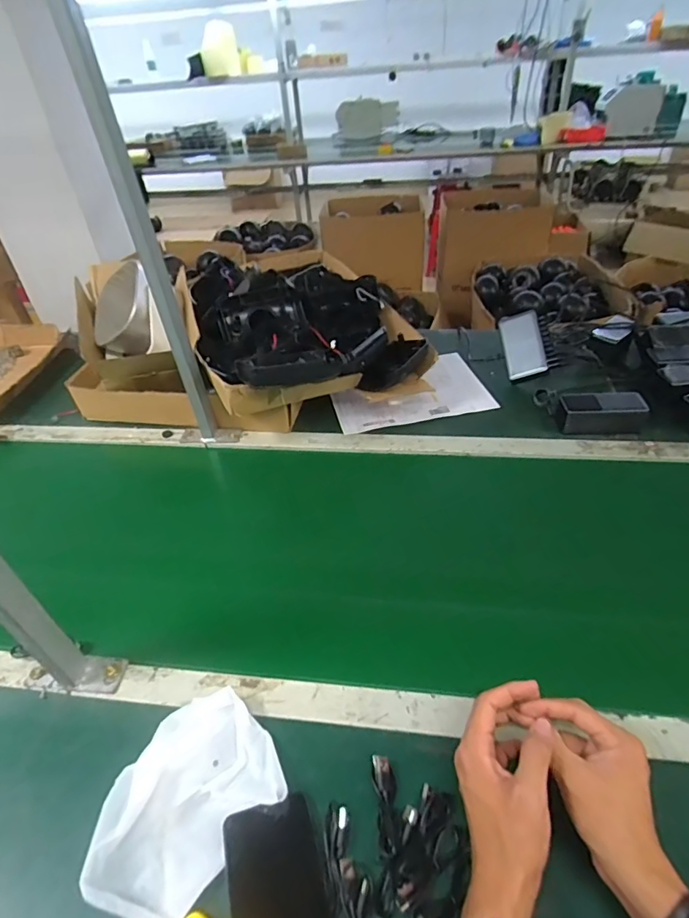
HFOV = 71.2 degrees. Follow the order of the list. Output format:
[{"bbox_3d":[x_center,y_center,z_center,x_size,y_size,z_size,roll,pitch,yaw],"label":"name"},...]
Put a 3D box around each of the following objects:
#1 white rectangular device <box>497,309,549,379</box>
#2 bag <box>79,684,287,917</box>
[{"bbox_3d":[0.330,-0.214,0.893,0.012,0.075,0.135,9,67,-39],"label":"white rectangular device"},{"bbox_3d":[-0.141,0.308,0.435,0.124,0.051,0.169,30,49,33],"label":"bag"}]

